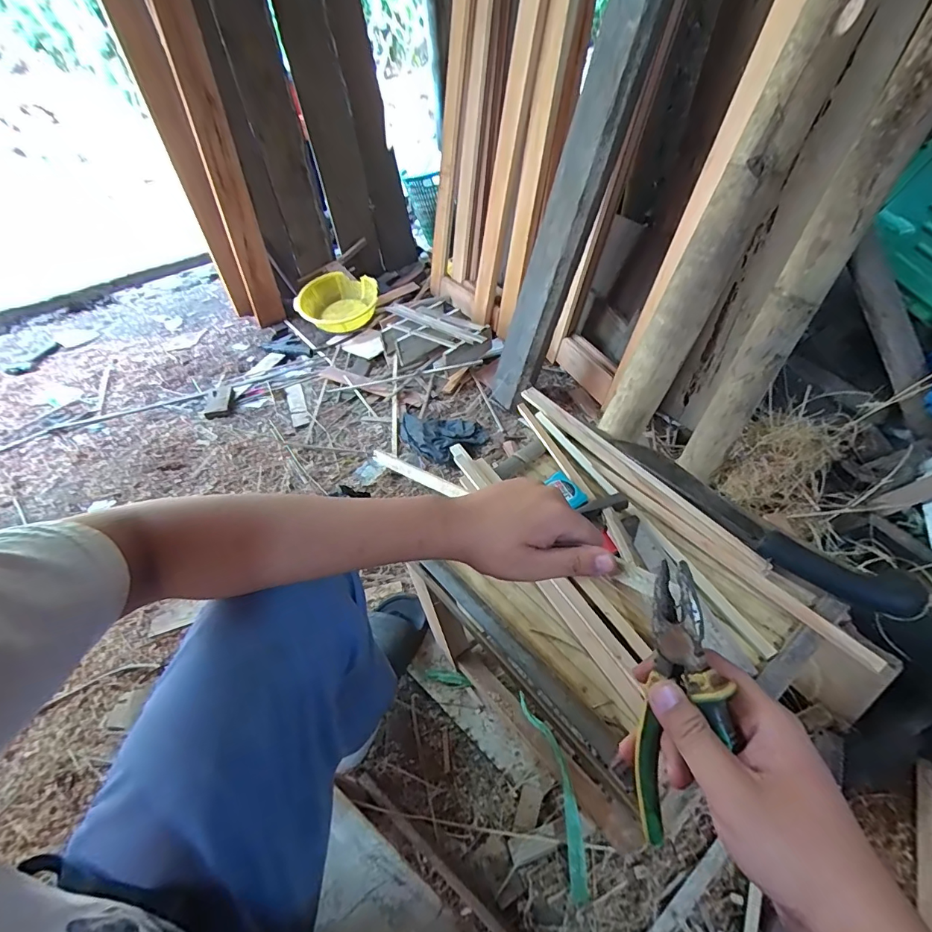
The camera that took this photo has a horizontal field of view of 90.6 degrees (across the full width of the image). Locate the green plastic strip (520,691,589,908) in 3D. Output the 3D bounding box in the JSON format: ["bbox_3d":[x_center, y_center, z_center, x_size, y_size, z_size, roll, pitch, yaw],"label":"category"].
[{"bbox_3d":[0.131,0.463,0.660,0.036,0.038,0.251,-12,64,-7],"label":"green plastic strip"}]

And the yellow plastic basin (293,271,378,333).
[{"bbox_3d":[-0.499,-0.627,1.781,0.293,0.131,0.290,-2,45,2],"label":"yellow plastic basin"}]

